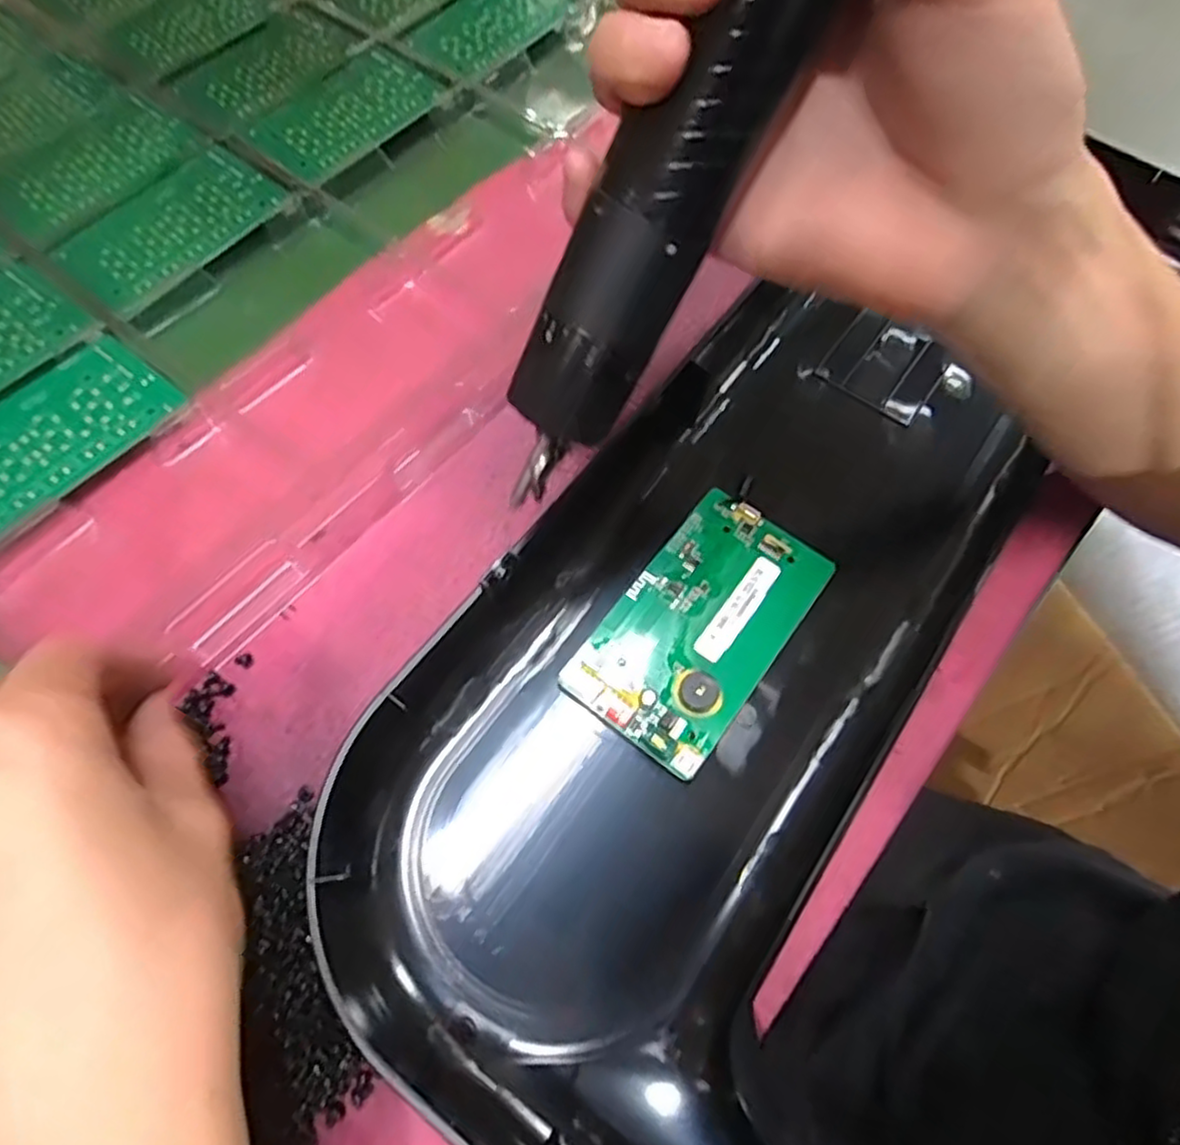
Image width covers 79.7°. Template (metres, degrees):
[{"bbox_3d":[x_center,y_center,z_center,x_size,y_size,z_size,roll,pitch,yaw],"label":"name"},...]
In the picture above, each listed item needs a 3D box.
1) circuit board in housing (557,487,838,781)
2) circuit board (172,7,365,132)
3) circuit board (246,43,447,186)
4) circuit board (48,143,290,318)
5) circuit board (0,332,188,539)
[{"bbox_3d":[0.043,0.019,0.272,0.060,0.012,0.106,36,69,13],"label":"circuit board in housing"},{"bbox_3d":[-0.187,-0.296,0.413,0.065,0.005,0.102,34,68,12],"label":"circuit board"},{"bbox_3d":[-0.137,-0.259,0.397,0.059,0.005,0.108,34,68,12],"label":"circuit board"},{"bbox_3d":[-0.212,-0.176,0.355,0.060,0.004,0.106,33,68,12],"label":"circuit board"},{"bbox_3d":[-0.227,-0.055,0.291,0.060,0.006,0.105,37,69,13],"label":"circuit board"}]

